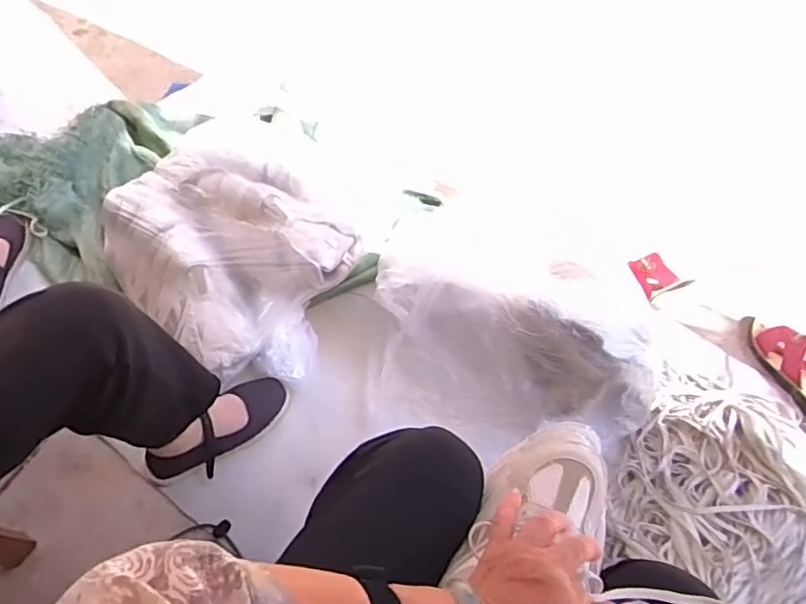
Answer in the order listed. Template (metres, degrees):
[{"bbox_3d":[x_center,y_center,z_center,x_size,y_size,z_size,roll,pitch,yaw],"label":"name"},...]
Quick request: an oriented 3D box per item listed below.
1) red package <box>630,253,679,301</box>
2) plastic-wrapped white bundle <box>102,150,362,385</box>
[{"bbox_3d":[0.476,-0.052,1.155,0.079,0.034,0.076,-18,64,-12],"label":"red package"},{"bbox_3d":[-0.277,-0.065,0.995,0.384,0.163,0.325,37,66,16],"label":"plastic-wrapped white bundle"}]

